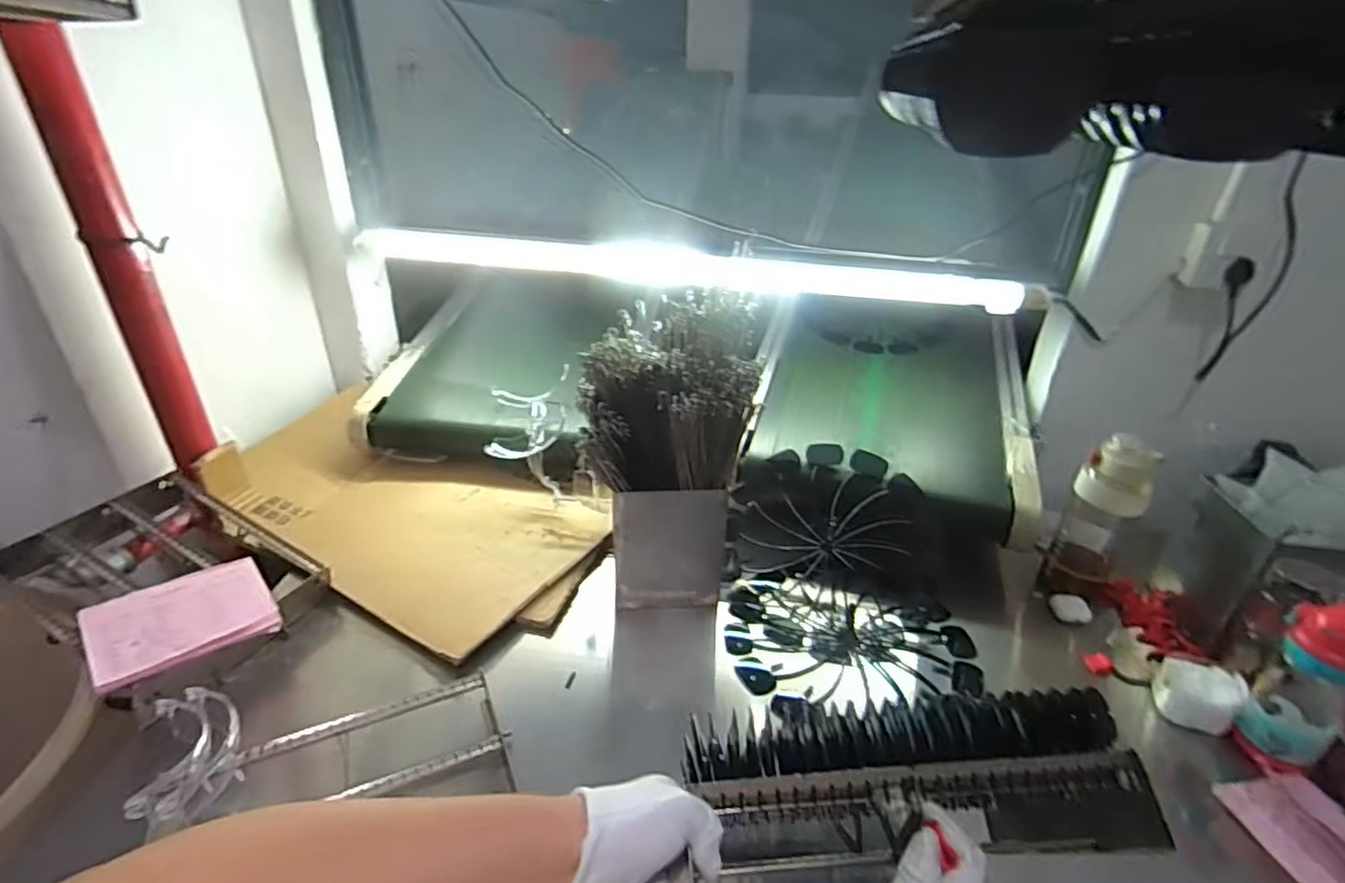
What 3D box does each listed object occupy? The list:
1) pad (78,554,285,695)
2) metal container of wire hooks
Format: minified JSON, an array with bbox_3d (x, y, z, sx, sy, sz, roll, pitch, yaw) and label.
[{"bbox_3d":[-0.578,0.210,0.768,0.175,0.029,0.143,-25,40,-38],"label":"pad"},{"bbox_3d":[-0.012,0.028,0.845,0.211,0.390,0.138,-1,30,-5],"label":"metal container of wire hooks"}]

